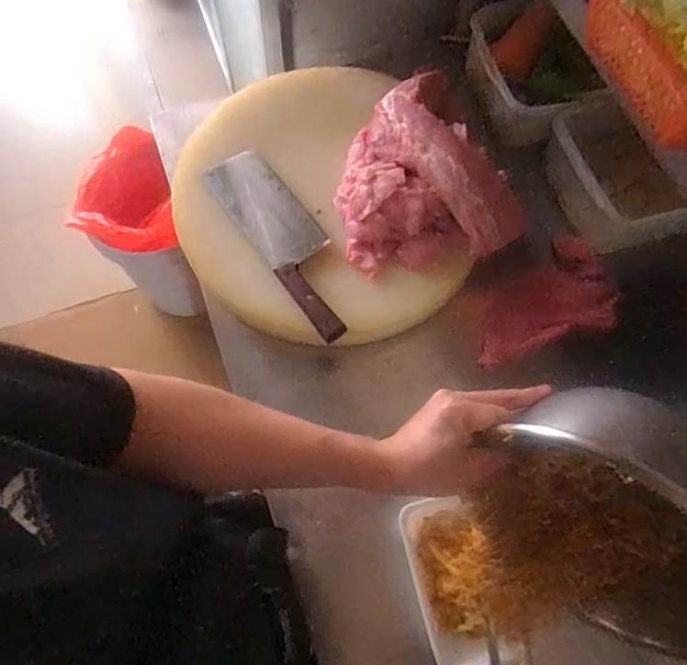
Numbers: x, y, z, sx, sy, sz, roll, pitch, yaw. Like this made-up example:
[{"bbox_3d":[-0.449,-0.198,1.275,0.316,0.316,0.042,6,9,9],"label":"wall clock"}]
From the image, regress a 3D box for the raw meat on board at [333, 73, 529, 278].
[{"bbox_3d":[0.084,-0.194,0.670,0.211,0.080,0.241,-24,71,-10],"label":"raw meat on board"}]

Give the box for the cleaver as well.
[{"bbox_3d":[-0.072,-0.120,0.678,0.083,0.025,0.291,-34,73,-13],"label":"cleaver"}]

